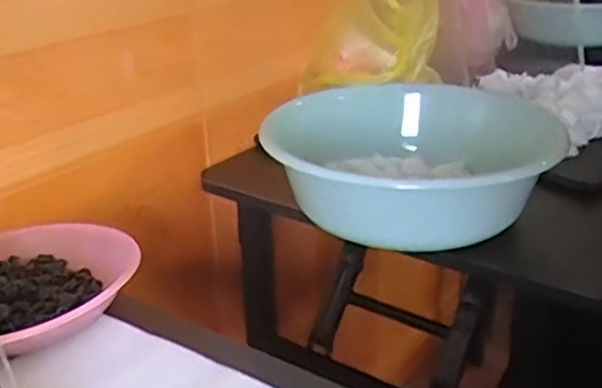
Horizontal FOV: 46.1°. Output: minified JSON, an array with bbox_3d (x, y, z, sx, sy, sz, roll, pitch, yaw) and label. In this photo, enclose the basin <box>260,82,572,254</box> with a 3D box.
[{"bbox_3d":[0.117,-0.032,0.725,0.257,0.107,0.282,-1,25,0],"label":"basin"}]

